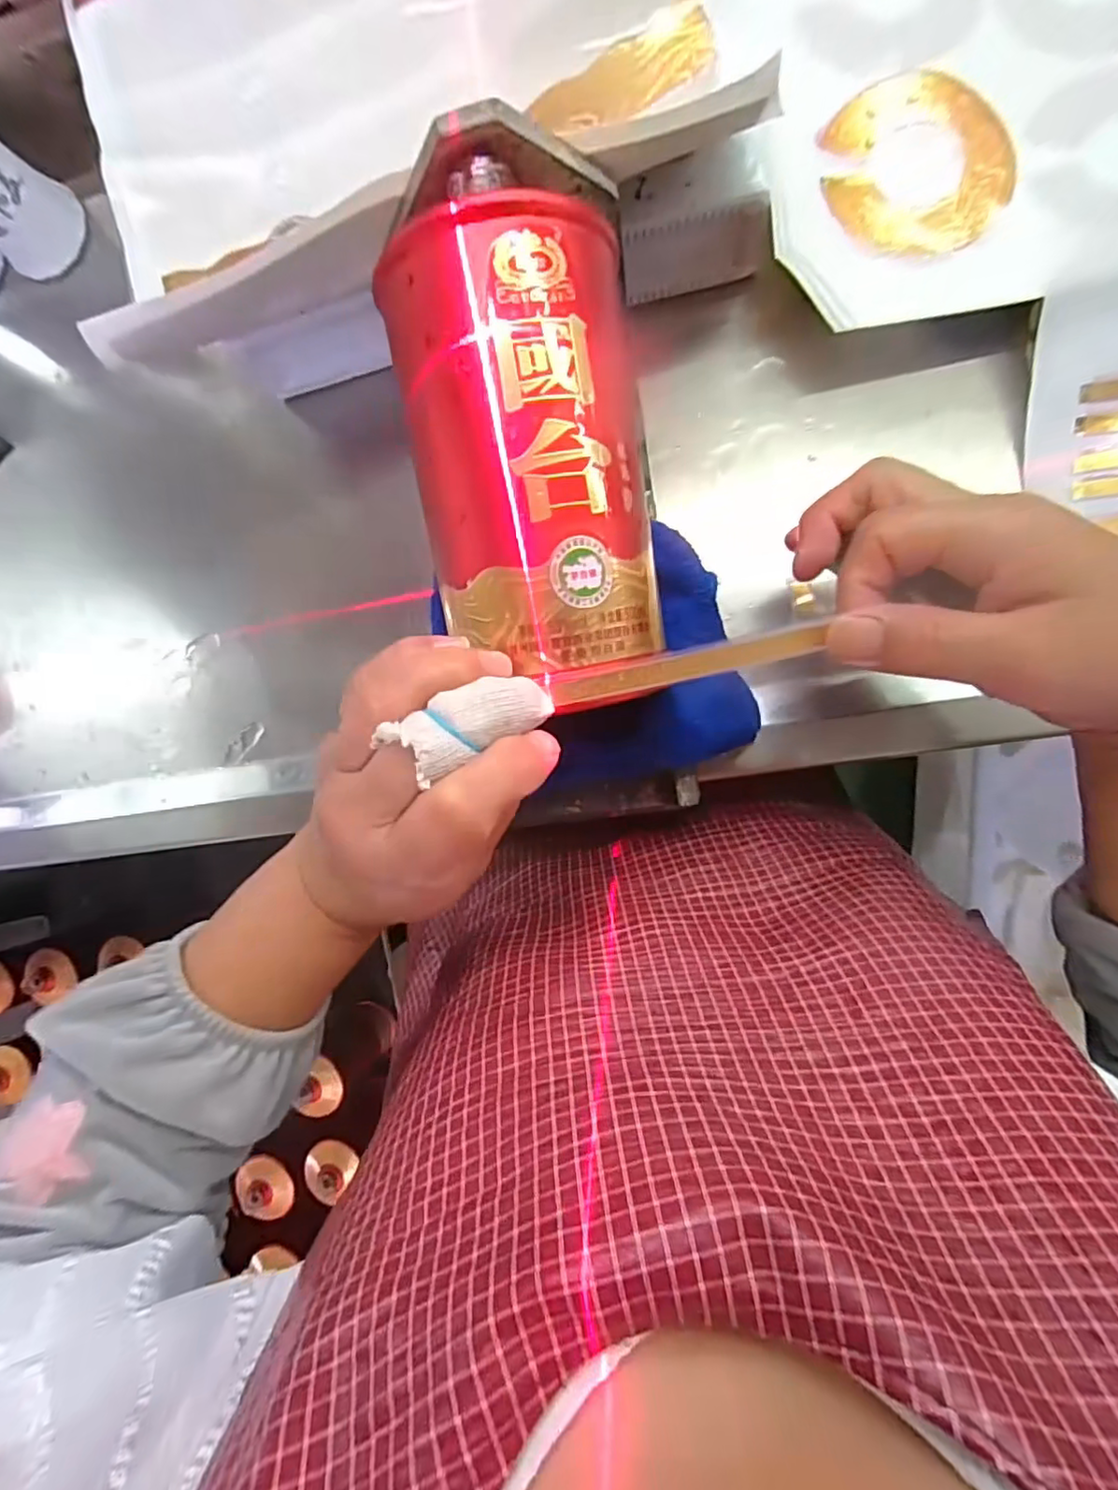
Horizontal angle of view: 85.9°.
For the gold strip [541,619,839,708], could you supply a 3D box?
[{"bbox_3d":[0.044,-0.028,0.210,0.093,0.008,0.011,-12,83,3],"label":"gold strip"}]

